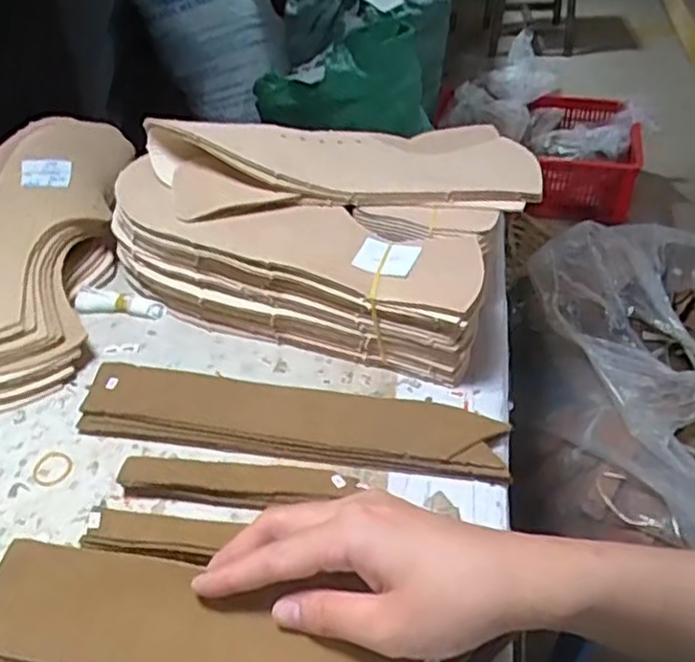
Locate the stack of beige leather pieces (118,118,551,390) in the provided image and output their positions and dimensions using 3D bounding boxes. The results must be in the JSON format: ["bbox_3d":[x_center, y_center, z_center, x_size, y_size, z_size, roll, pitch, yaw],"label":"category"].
[{"bbox_3d":[-0.016,-0.085,0.506,0.264,0.096,0.185,15,45,17],"label":"stack of beige leather pieces"}]

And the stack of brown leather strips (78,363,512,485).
[{"bbox_3d":[-0.034,0.050,0.420,0.242,0.019,0.043,6,43,7],"label":"stack of brown leather strips"}]

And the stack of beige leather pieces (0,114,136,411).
[{"bbox_3d":[-0.221,-0.065,0.519,0.099,0.080,0.263,-4,43,-3],"label":"stack of beige leather pieces"}]

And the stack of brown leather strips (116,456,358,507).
[{"bbox_3d":[-0.061,0.083,0.390,0.123,0.018,0.018,3,43,4],"label":"stack of brown leather strips"}]

